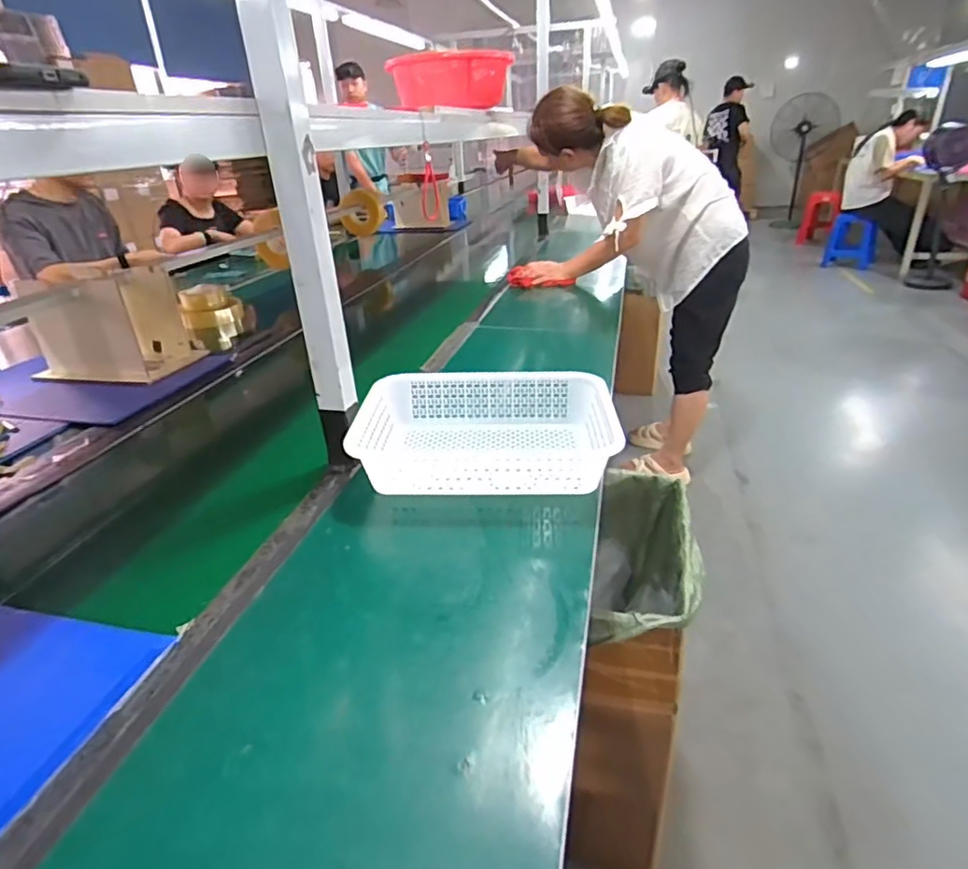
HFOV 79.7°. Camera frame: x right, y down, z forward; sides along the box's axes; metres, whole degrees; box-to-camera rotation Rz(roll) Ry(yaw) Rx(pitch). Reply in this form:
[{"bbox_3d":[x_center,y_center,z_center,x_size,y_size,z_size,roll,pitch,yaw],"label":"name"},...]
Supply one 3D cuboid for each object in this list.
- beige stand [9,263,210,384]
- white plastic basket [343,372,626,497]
[{"bbox_3d":[-0.796,-0.234,1.224,0.248,0.202,0.173,0,27,6],"label":"beige stand"},{"bbox_3d":[0.003,-0.007,0.855,0.359,0.085,0.240,1,27,6],"label":"white plastic basket"}]

